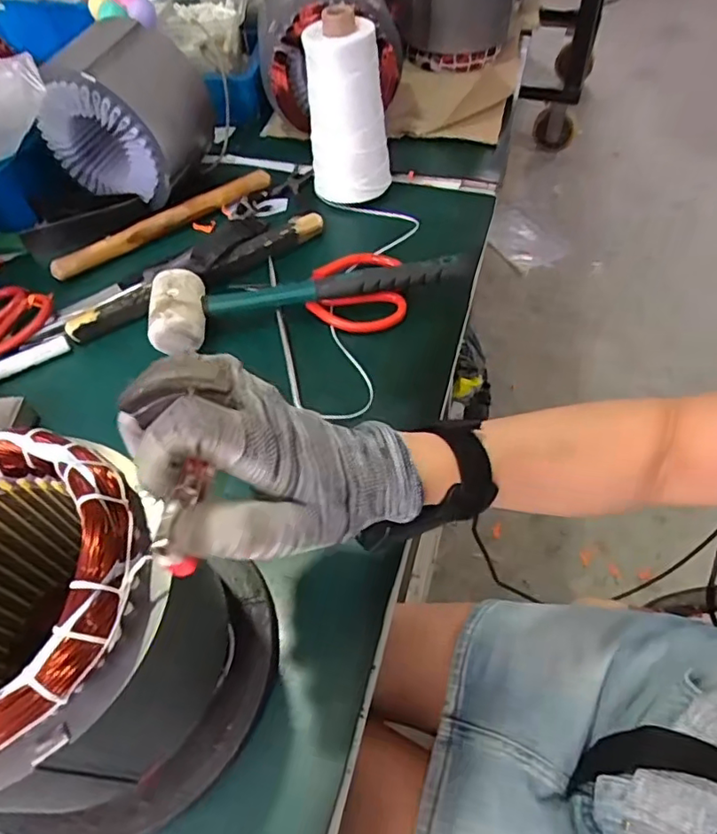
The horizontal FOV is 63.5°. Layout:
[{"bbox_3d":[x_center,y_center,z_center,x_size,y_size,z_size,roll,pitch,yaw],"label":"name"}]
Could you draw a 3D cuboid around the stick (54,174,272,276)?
[{"bbox_3d":[-0.201,-0.208,0.616,0.252,0.016,0.024,-33,58,-18],"label":"stick"}]

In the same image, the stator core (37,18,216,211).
[{"bbox_3d":[-0.242,-0.312,0.612,0.134,0.140,0.123,8,55,10],"label":"stator core"}]

